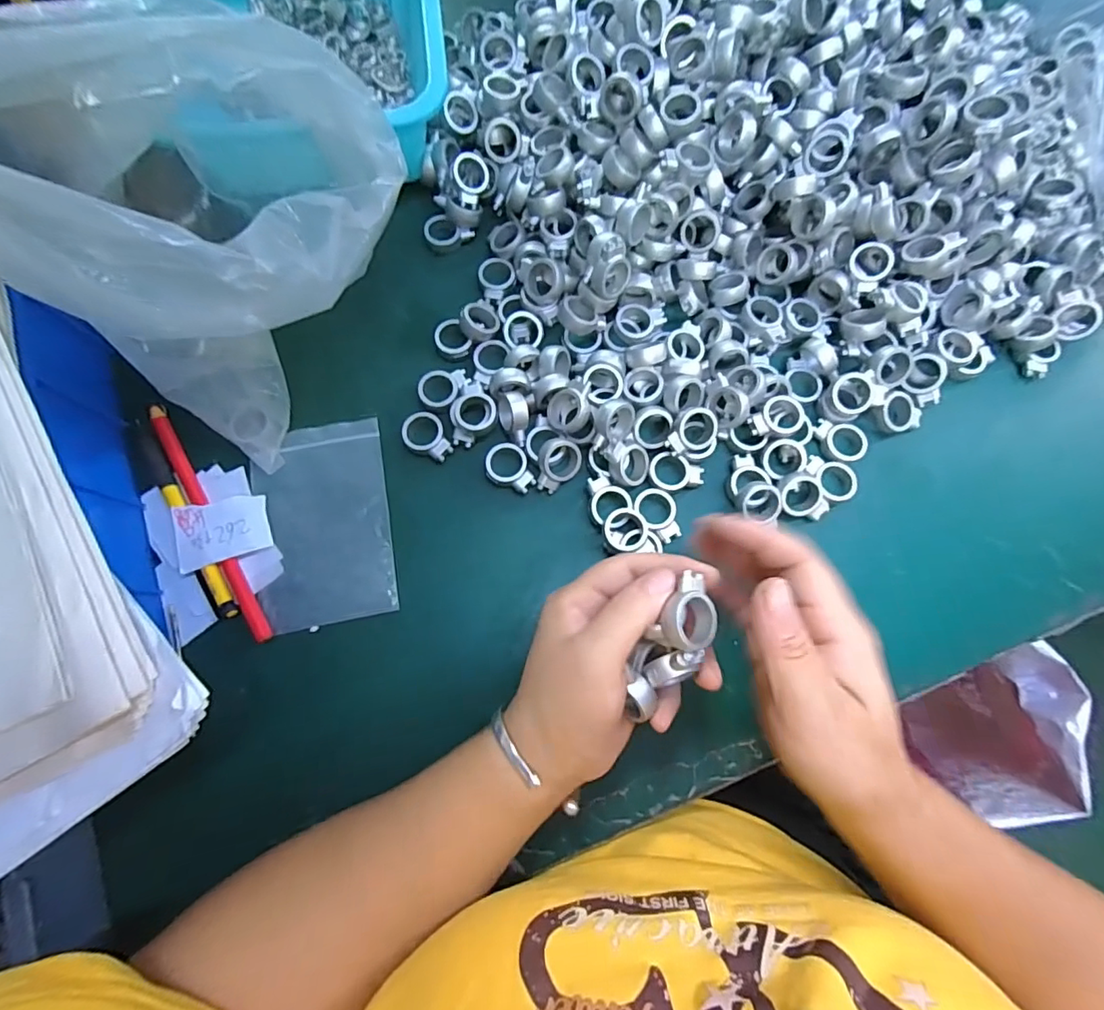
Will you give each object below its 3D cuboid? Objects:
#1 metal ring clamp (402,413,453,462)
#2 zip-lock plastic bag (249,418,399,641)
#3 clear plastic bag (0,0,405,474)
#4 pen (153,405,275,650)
[{"bbox_3d":[-0.078,-0.043,0.327,0.034,0.010,0.025,40,78,9],"label":"metal ring clamp"},{"bbox_3d":[-0.138,0.010,0.317,0.075,0.006,0.123,-11,75,-5],"label":"zip-lock plastic bag"},{"bbox_3d":[-0.162,-0.128,0.261,0.160,0.174,0.156,-2,75,-2],"label":"clear plastic bag"},{"bbox_3d":[-0.205,0.008,0.308,0.009,0.011,0.163,-31,78,-8],"label":"pen"}]

